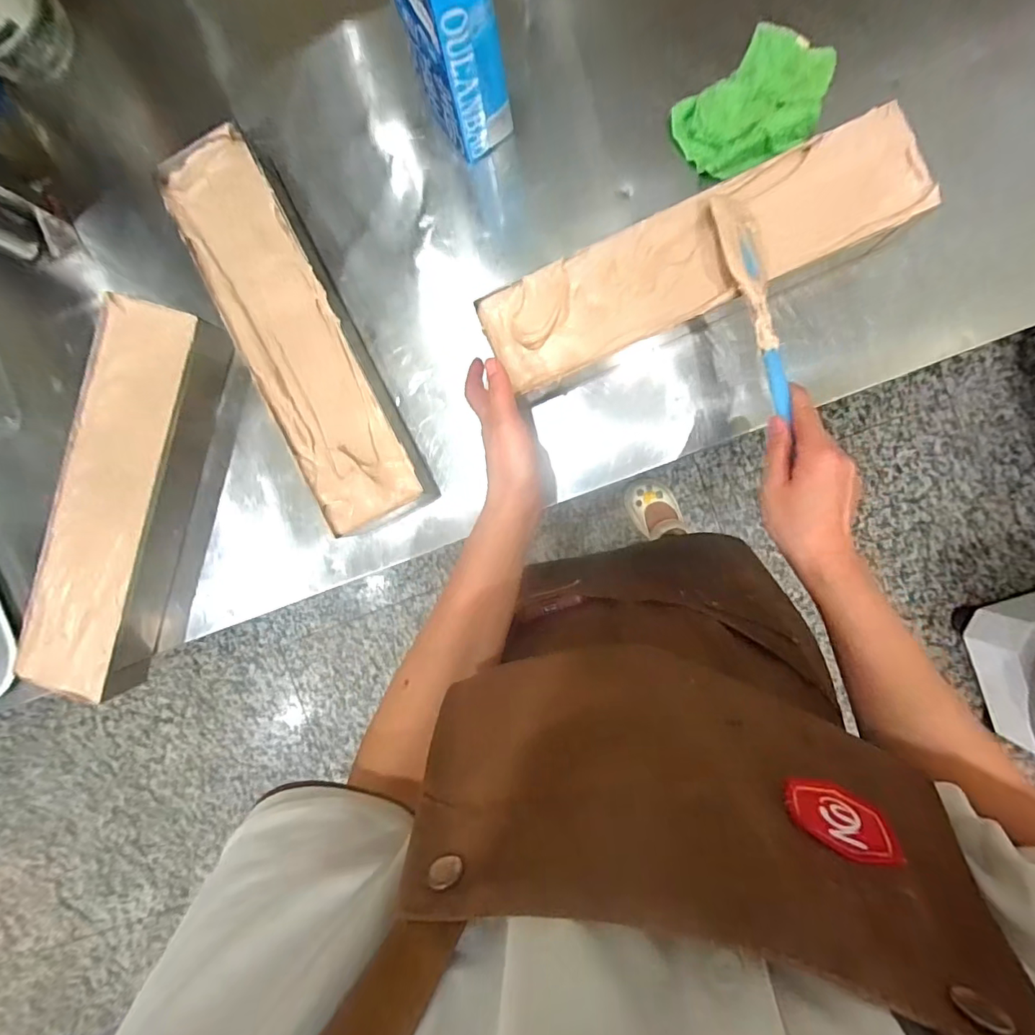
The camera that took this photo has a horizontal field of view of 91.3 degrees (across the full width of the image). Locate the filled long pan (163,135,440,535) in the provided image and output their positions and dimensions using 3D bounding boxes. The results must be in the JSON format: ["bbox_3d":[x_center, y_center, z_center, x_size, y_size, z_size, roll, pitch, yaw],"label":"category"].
[{"bbox_3d":[-0.220,-0.185,0.521,0.106,0.066,0.410,-26,89,6],"label":"filled long pan"}]

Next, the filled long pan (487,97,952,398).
[{"bbox_3d":[0.165,-0.236,0.482,0.394,0.068,0.098,-23,90,6],"label":"filled long pan"}]

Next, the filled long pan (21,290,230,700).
[{"bbox_3d":[-0.412,-0.015,0.540,0.111,0.066,0.405,17,93,5],"label":"filled long pan"}]

